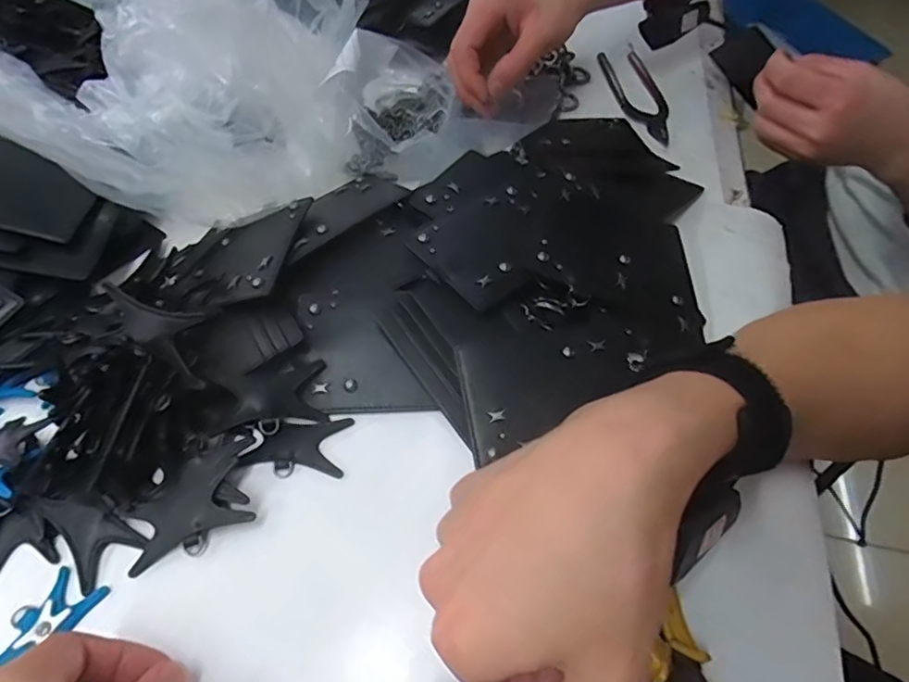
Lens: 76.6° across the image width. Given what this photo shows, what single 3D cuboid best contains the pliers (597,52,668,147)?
[{"bbox_3d":[0.173,-0.233,0.542,0.045,0.011,0.159,-6,53,-5],"label":"pliers"}]

